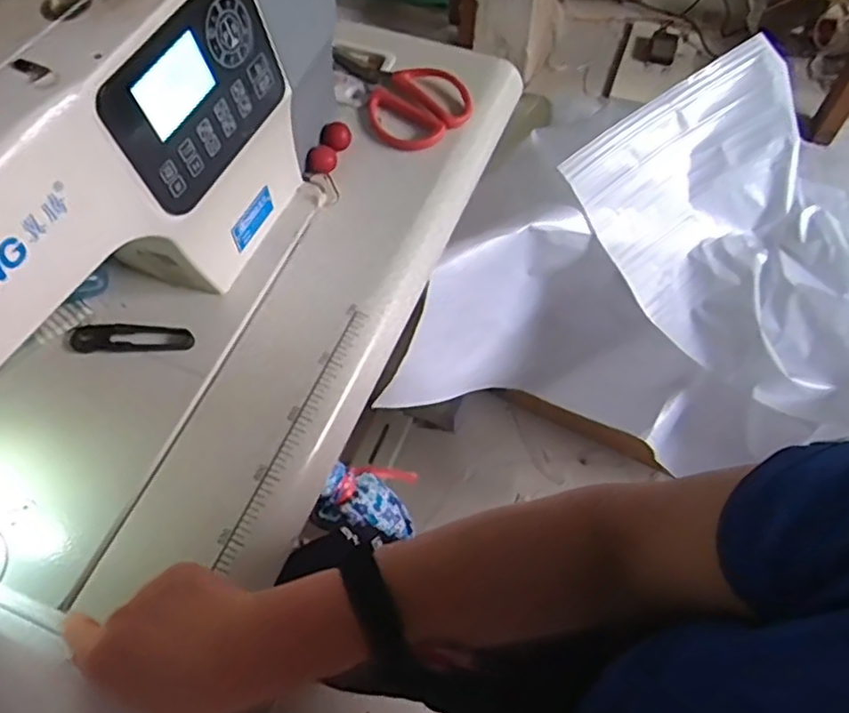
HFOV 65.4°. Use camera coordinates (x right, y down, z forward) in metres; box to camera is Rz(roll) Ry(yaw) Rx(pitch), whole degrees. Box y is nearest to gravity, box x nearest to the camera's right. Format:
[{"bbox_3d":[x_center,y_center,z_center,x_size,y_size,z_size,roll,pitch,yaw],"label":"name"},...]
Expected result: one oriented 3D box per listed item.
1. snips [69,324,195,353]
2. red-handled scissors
[{"bbox_3d":[-0.240,-0.015,0.540,0.102,0.005,0.025,2,62,2],"label":"snips"},{"bbox_3d":[-0.028,-0.278,0.666,0.096,0.009,0.174,-29,65,-14],"label":"red-handled scissors"}]

